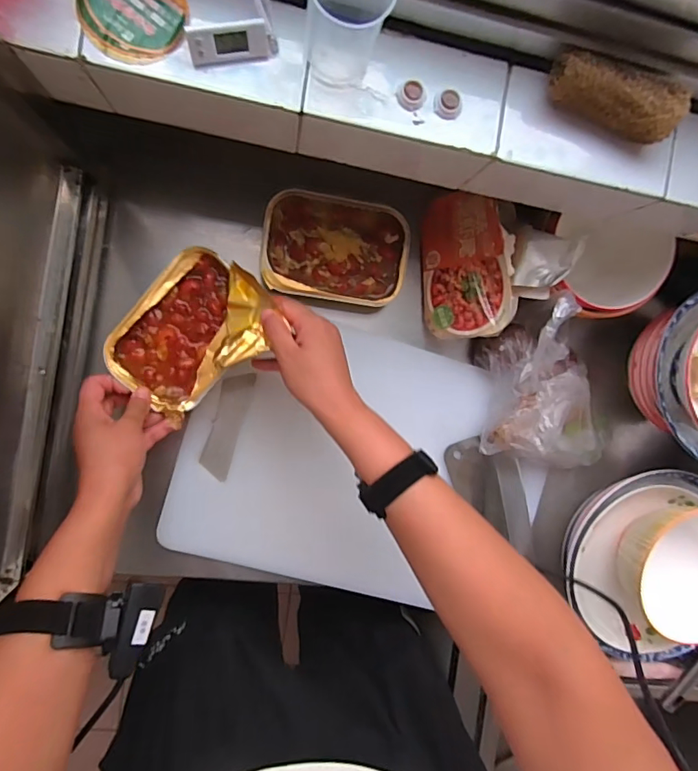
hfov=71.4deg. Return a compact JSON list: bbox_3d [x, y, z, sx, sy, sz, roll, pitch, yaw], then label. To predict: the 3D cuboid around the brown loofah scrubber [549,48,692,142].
[{"bbox_3d":[0.197,-0.216,0.365,0.098,0.038,0.035,15,91,-9],"label":"brown loofah scrubber"}]

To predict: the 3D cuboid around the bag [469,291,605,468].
[{"bbox_3d":[0.200,0.021,0.518,0.112,0.137,0.192,-26,97,-6],"label":"bag"}]

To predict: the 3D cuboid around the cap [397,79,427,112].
[{"bbox_3d":[0.047,-0.211,0.354,0.020,0.005,0.020,-1,94,-9],"label":"cap"}]

